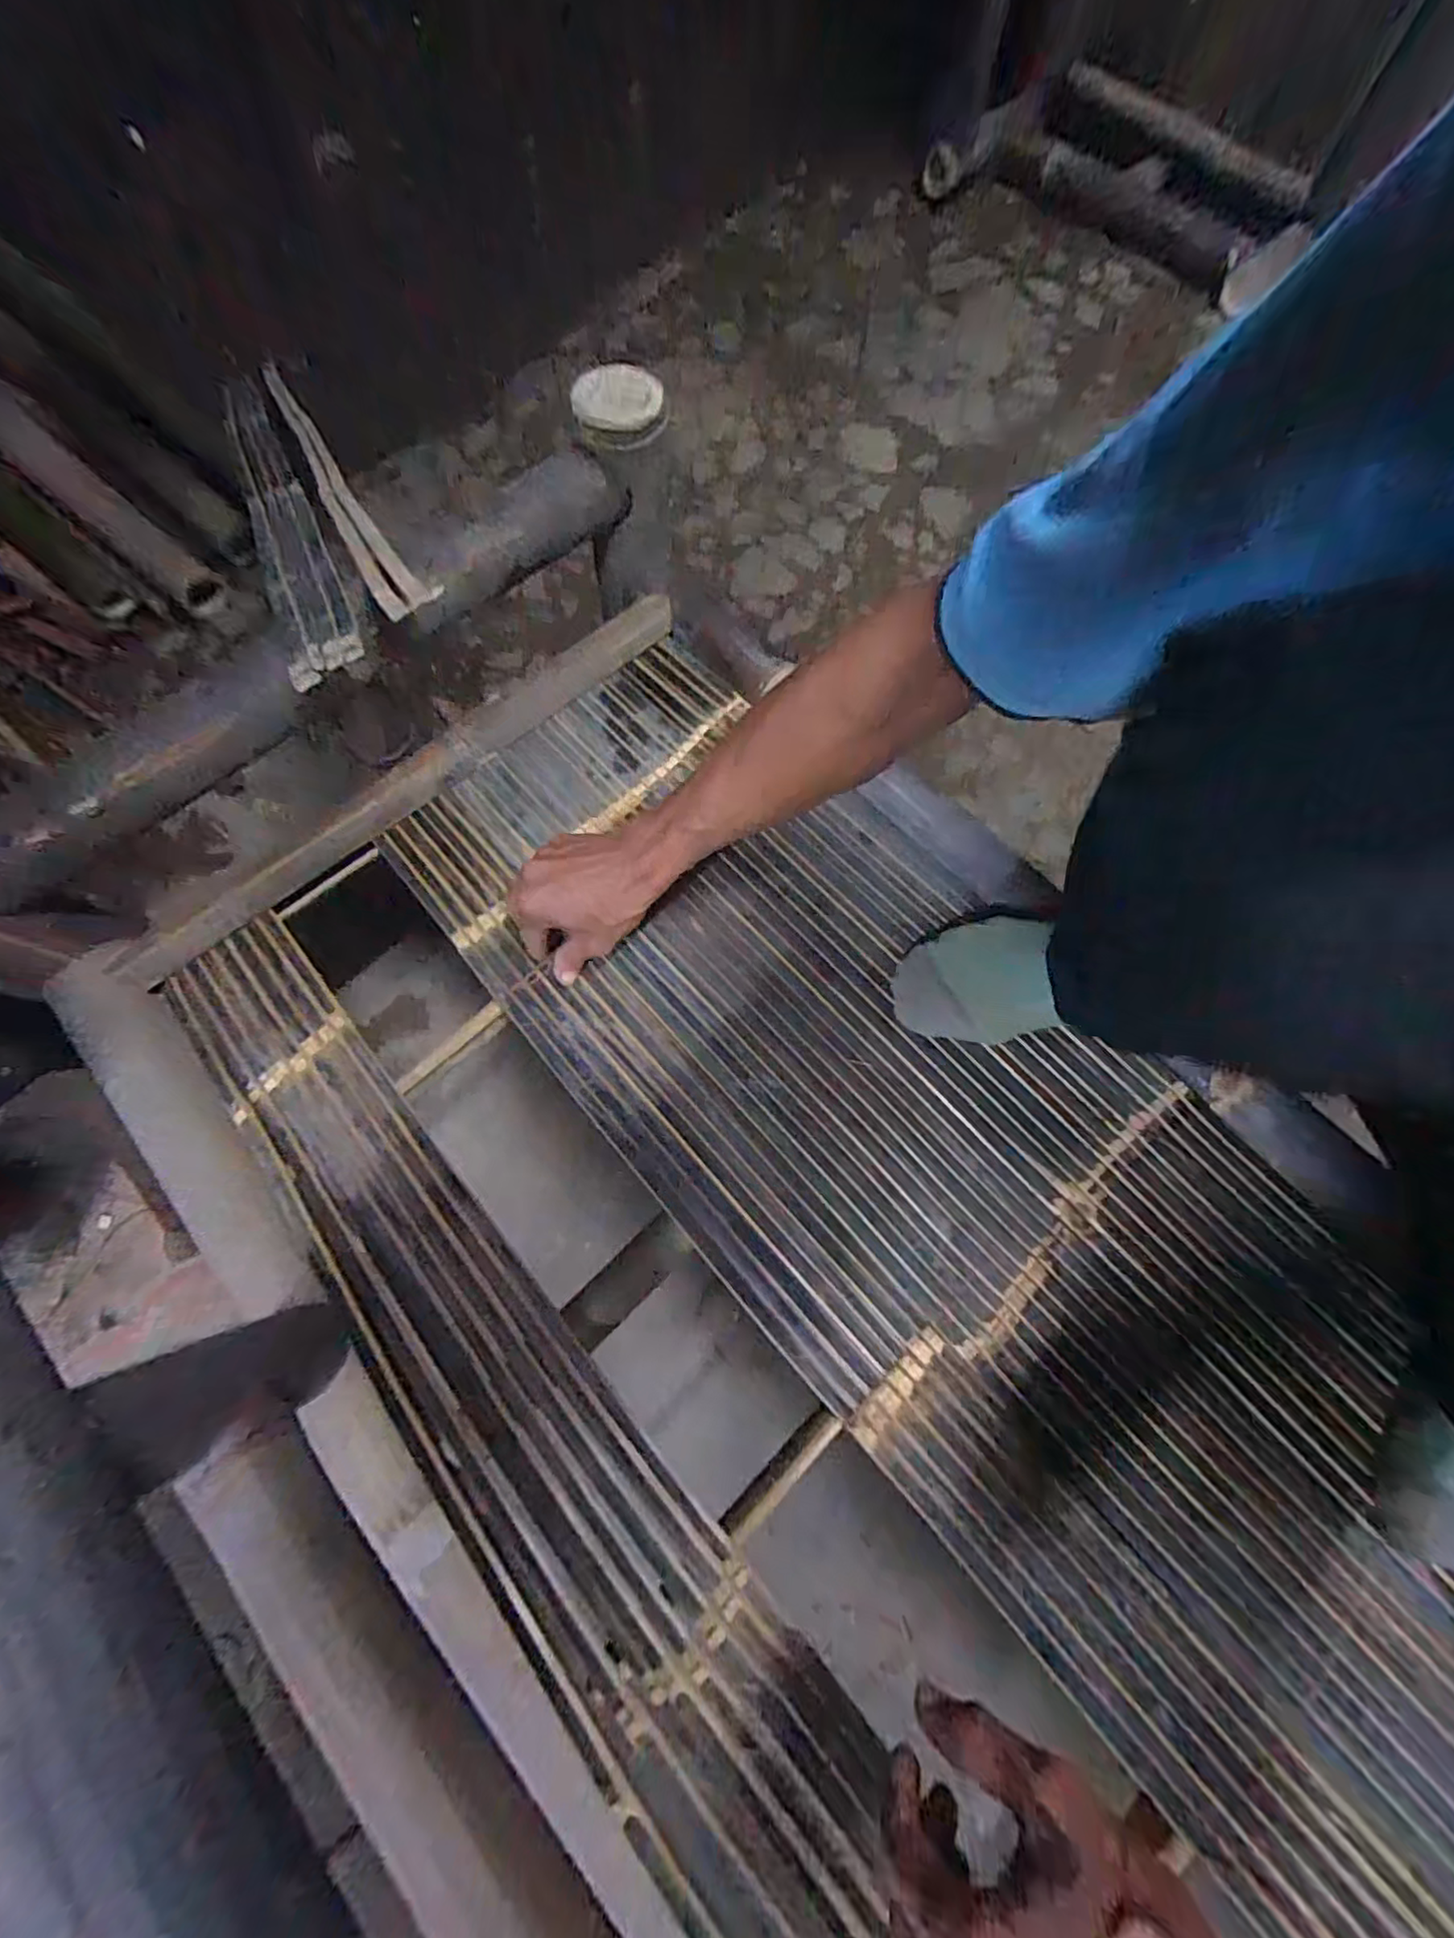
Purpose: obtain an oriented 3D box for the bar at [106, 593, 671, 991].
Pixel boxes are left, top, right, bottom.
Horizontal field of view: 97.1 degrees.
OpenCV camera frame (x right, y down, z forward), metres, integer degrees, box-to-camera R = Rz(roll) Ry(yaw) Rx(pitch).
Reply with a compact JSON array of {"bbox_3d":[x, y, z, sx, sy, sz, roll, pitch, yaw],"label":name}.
[{"bbox_3d":[-0.282,-0.185,0.602,0.597,0.032,0.044,-40,75,-14],"label":"bar"}]

